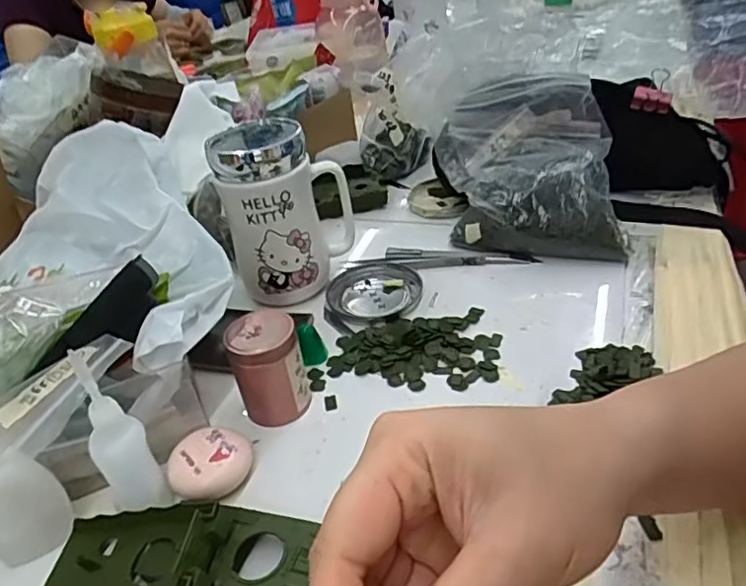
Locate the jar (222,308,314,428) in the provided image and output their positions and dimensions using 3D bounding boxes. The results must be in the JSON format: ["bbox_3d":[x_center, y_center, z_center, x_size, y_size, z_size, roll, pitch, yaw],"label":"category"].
[{"bbox_3d":[-0.067,0.050,0.392,0.044,0.066,0.039,-9,34,0],"label":"jar"}]

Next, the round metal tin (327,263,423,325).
[{"bbox_3d":[0.000,0.001,0.507,0.077,0.013,0.080,-6,34,4],"label":"round metal tin"}]

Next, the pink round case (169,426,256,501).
[{"bbox_3d":[-0.097,0.102,0.361,0.048,0.023,0.041,-21,36,-18],"label":"pink round case"}]

